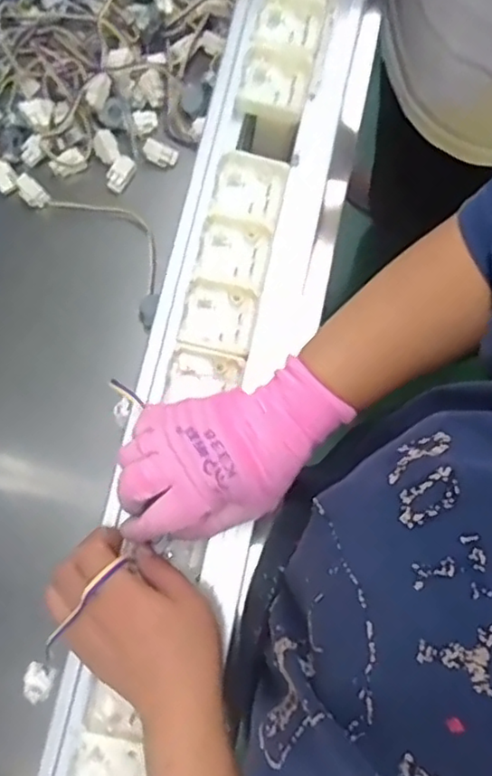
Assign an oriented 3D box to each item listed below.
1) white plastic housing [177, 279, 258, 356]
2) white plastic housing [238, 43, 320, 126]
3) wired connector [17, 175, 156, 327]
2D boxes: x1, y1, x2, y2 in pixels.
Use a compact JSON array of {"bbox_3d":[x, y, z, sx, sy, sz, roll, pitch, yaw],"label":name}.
[{"bbox_3d":[-0.019,-0.050,0.453,0.049,0.012,0.049,12,78,4],"label":"white plastic housing"},{"bbox_3d":[0.023,-0.230,0.482,0.052,0.021,0.050,17,79,5],"label":"white plastic housing"},{"bbox_3d":[-0.138,-0.147,0.611,0.185,0.023,0.069,43,82,-3],"label":"wired connector"}]

